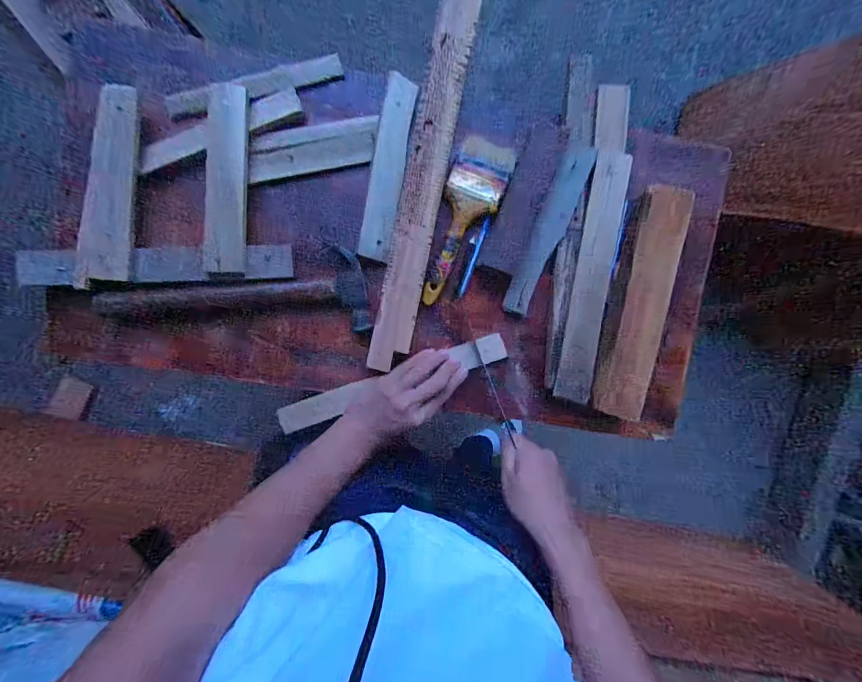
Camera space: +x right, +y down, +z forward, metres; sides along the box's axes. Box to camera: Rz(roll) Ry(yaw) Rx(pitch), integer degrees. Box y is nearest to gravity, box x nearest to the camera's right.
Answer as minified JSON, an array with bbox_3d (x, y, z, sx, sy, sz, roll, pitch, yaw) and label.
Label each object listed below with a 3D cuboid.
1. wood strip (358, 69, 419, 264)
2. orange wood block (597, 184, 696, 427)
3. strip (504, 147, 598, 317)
[{"bbox_3d":[-0.050,-0.198,0.448,0.038,0.006,0.204,9,96,-20],"label":"wood strip"},{"bbox_3d":[0.252,-0.045,0.458,0.060,0.022,0.270,11,94,-3],"label":"orange wood block"},{"bbox_3d":[0.142,-0.131,0.460,0.035,0.005,0.208,21,94,-4],"label":"strip"}]

